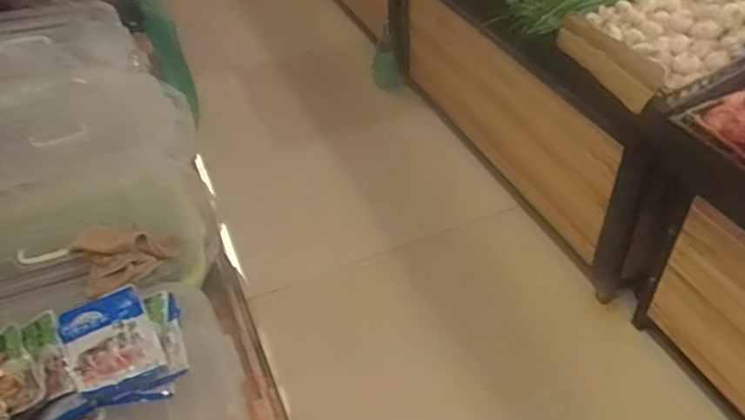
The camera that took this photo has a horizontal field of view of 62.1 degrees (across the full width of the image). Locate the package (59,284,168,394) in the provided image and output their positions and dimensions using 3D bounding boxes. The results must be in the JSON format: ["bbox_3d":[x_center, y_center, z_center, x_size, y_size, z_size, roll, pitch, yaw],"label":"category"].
[{"bbox_3d":[-0.366,0.177,0.865,0.113,0.035,0.153,-24,46,-21],"label":"package"}]

